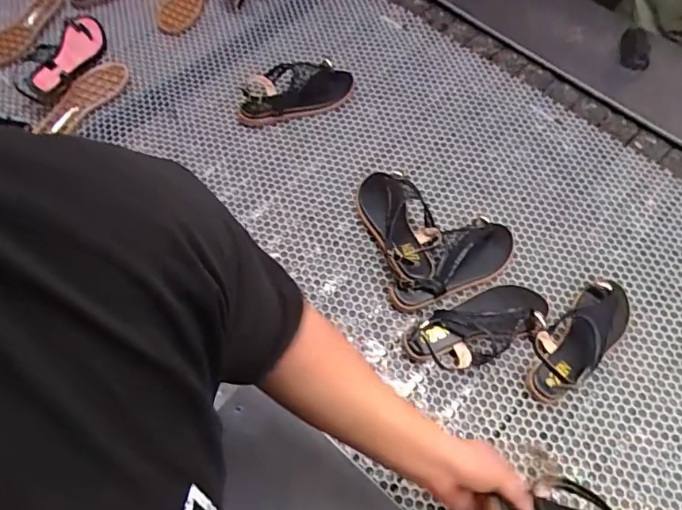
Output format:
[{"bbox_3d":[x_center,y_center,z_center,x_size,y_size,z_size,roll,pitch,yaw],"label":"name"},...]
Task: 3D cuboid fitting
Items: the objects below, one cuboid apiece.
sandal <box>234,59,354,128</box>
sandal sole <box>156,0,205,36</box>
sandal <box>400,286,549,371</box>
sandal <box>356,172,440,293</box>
[{"bbox_3d":[-0.092,-0.344,1.008,0.247,0.054,0.139,-15,64,-8],"label":"sandal"},{"bbox_3d":[-0.349,-0.605,1.150,0.087,0.022,0.242,24,65,11],"label":"sandal sole"},{"bbox_3d":[0.225,0.105,0.765,0.239,0.076,0.099,-26,66,-14],"label":"sandal"},{"bbox_3d":[0.106,-0.058,0.841,0.103,0.089,0.246,-19,64,-10],"label":"sandal"}]

